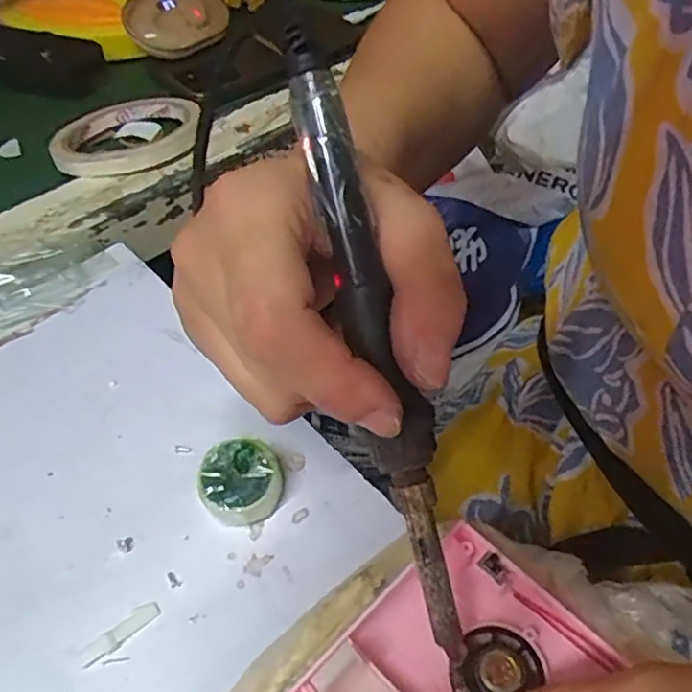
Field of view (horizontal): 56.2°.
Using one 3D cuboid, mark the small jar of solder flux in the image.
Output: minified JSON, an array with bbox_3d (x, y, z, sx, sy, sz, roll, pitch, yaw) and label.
[{"bbox_3d":[-0.044,0.057,0.270,0.032,0.018,0.032,0,49,0],"label":"small jar of solder flux"}]

